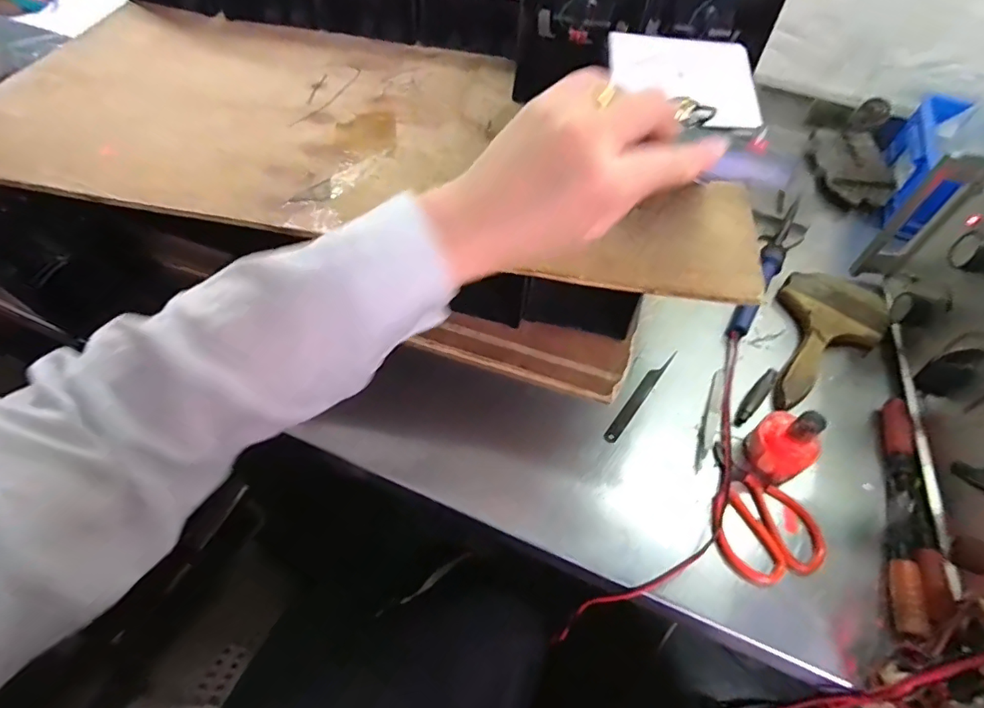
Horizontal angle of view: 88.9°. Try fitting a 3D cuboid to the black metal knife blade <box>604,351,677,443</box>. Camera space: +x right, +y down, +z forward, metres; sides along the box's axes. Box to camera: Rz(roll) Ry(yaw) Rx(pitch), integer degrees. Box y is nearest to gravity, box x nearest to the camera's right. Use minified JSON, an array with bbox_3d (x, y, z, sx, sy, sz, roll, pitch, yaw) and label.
[{"bbox_3d":[0.136,0.037,0.459,0.012,0.006,0.119,33,59,18],"label":"black metal knife blade"}]

